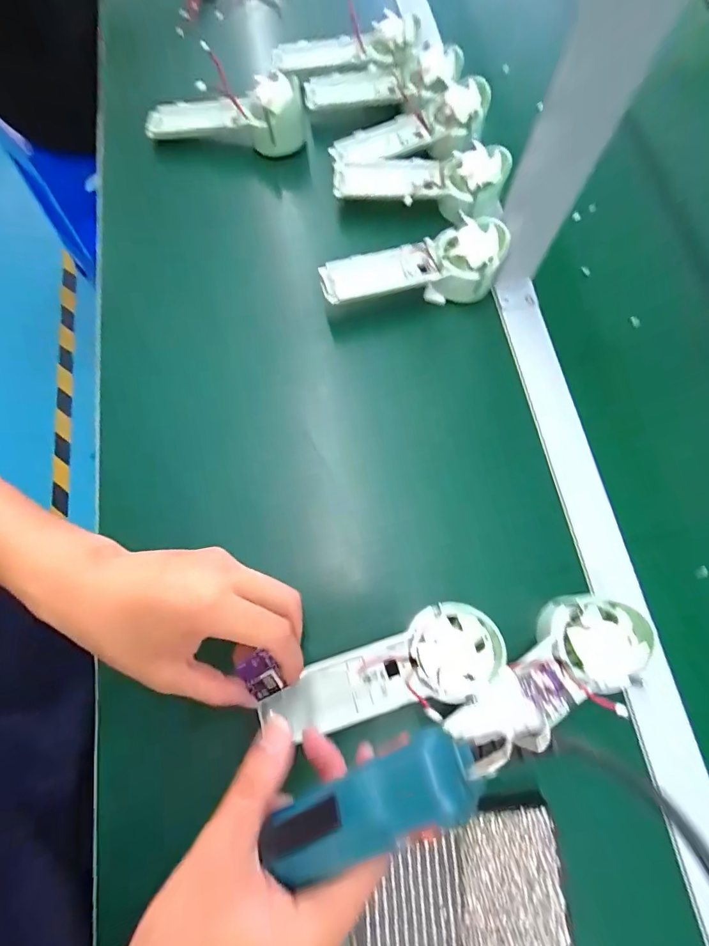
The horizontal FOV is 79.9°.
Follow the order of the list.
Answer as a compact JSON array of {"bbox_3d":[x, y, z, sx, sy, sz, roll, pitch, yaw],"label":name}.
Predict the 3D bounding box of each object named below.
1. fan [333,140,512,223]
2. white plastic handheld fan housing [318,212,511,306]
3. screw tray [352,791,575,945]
[{"bbox_3d":[0.069,-0.301,0.442,0.178,0.038,0.070,-3,73,-2],"label":"fan"},{"bbox_3d":[0.055,-0.197,0.412,0.173,0.054,0.059,-12,73,-5],"label":"white plastic handheld fan housing"},{"bbox_3d":[0.067,0.269,0.275,0.134,0.019,0.091,-6,73,-3],"label":"screw tray"}]

